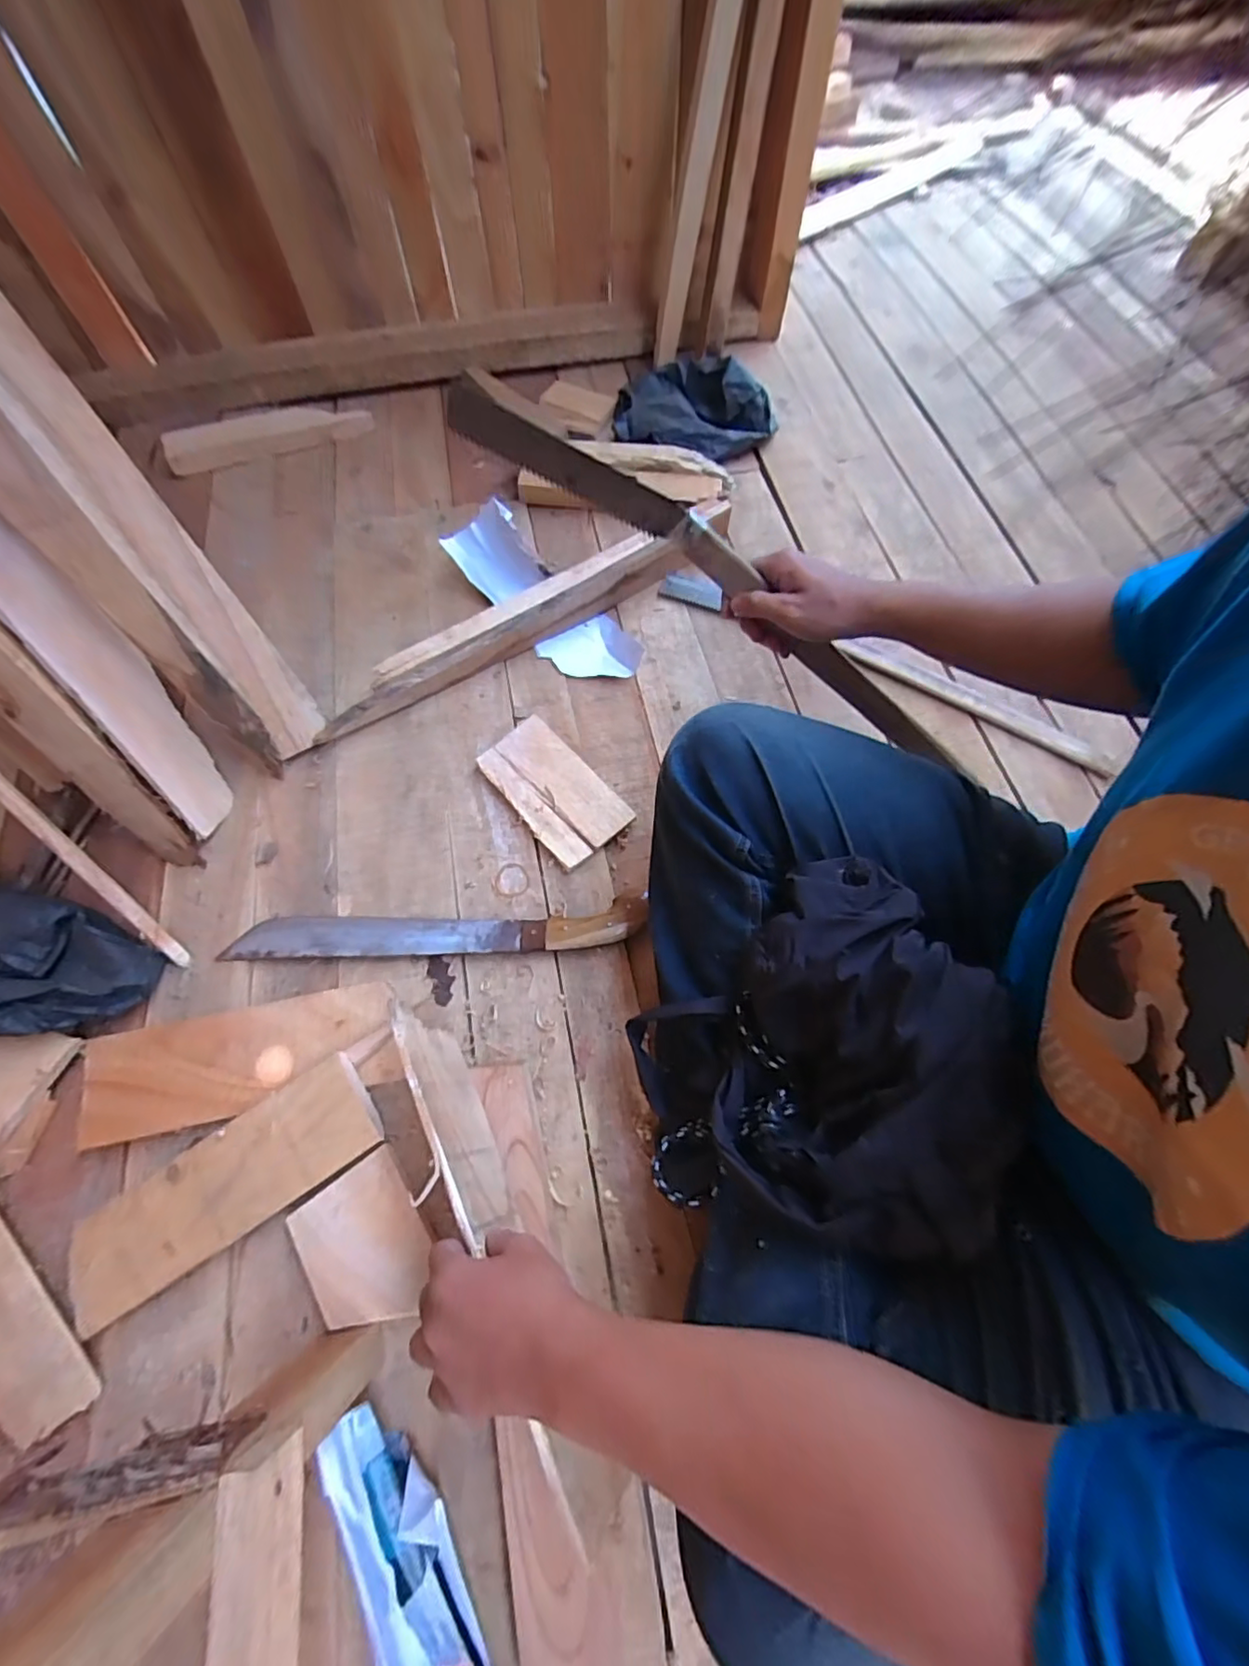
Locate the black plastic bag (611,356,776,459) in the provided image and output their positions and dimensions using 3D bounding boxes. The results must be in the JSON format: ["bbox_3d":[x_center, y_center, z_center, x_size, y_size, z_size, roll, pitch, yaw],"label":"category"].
[{"bbox_3d":[0.106,-0.657,0.918,0.240,0.073,0.200,-2,65,-1],"label":"black plastic bag"}]

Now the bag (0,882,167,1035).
[{"bbox_3d":[-0.580,0.125,0.545,0.259,0.100,0.148,16,65,7],"label":"bag"}]

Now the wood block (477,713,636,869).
[{"bbox_3d":[-0.082,-0.049,0.677,0.097,0.016,0.176,-39,71,-17],"label":"wood block"}]

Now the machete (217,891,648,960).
[{"bbox_3d":[-0.188,0.098,0.602,0.418,0.026,0.054,-3,65,-2],"label":"machete"}]

